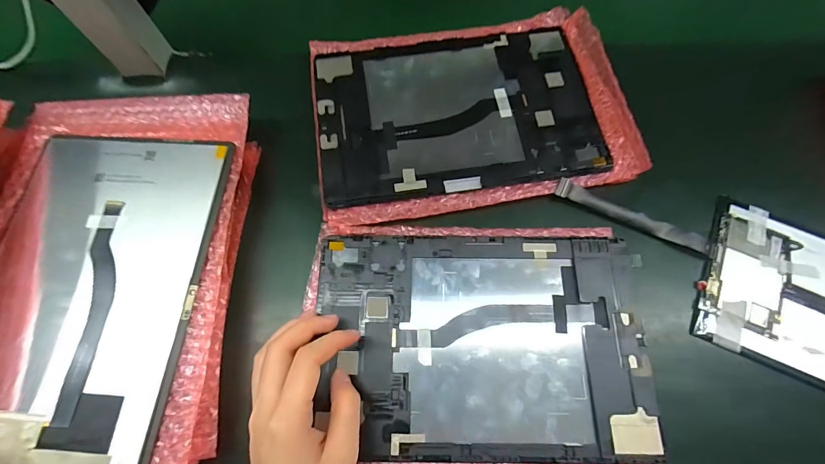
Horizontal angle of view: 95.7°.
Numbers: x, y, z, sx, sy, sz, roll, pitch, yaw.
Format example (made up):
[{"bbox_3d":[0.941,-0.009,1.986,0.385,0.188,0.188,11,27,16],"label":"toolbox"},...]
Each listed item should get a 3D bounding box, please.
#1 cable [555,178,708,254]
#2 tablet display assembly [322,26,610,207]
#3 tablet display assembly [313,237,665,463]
[{"bbox_3d":[0.184,-0.014,0.312,0.128,0.007,0.015,23,70,9],"label":"cable"},{"bbox_3d":[0.039,-0.112,0.341,0.244,0.013,0.160,-7,69,-2],"label":"tablet display assembly"},{"bbox_3d":[0.052,0.081,0.282,0.241,0.014,0.159,2,73,-2],"label":"tablet display assembly"}]

